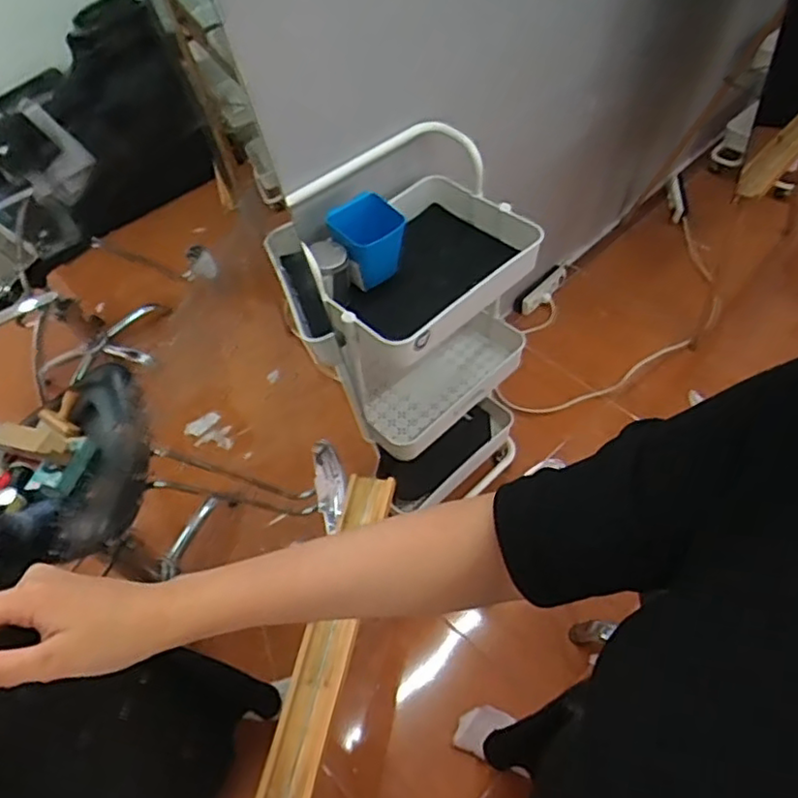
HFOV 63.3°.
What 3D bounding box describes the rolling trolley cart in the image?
[{"bbox_3d":[0.026,-0.089,1.420,0.463,0.822,0.365,-36,59,-23],"label":"rolling trolley cart"}]

